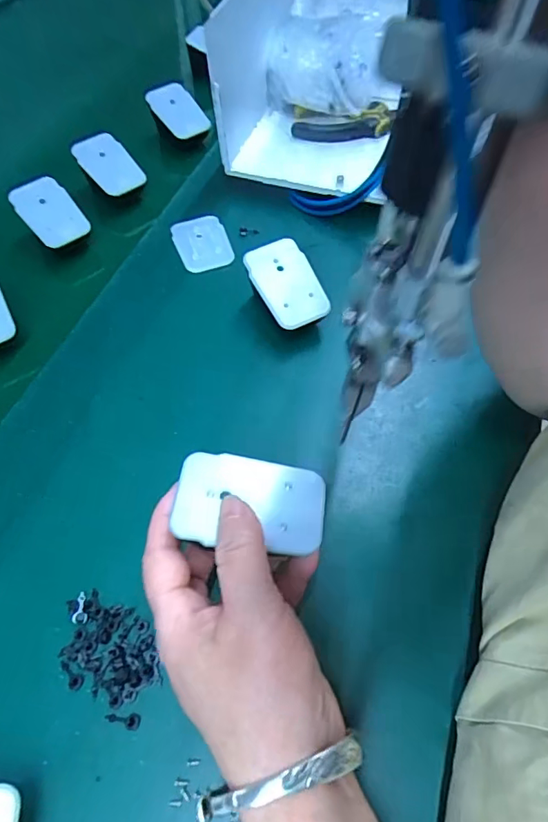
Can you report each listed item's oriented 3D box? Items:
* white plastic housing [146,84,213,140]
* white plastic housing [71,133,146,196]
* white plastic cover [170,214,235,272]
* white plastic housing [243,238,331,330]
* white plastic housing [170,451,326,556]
[{"bbox_3d":[-0.102,-0.327,0.541,0.046,0.013,0.069,-37,87,-19],"label":"white plastic housing"},{"bbox_3d":[-0.161,-0.243,0.487,0.045,0.006,0.071,-39,82,-18],"label":"white plastic housing"},{"bbox_3d":[-0.064,-0.151,0.446,0.047,0.006,0.070,-17,57,-9],"label":"white plastic cover"},{"bbox_3d":[0.010,-0.095,0.369,0.044,0.006,0.069,-23,78,-10],"label":"white plastic housing"},{"bbox_3d":[-0.011,0.042,0.236,0.068,0.009,0.044,3,57,4],"label":"white plastic housing"}]

